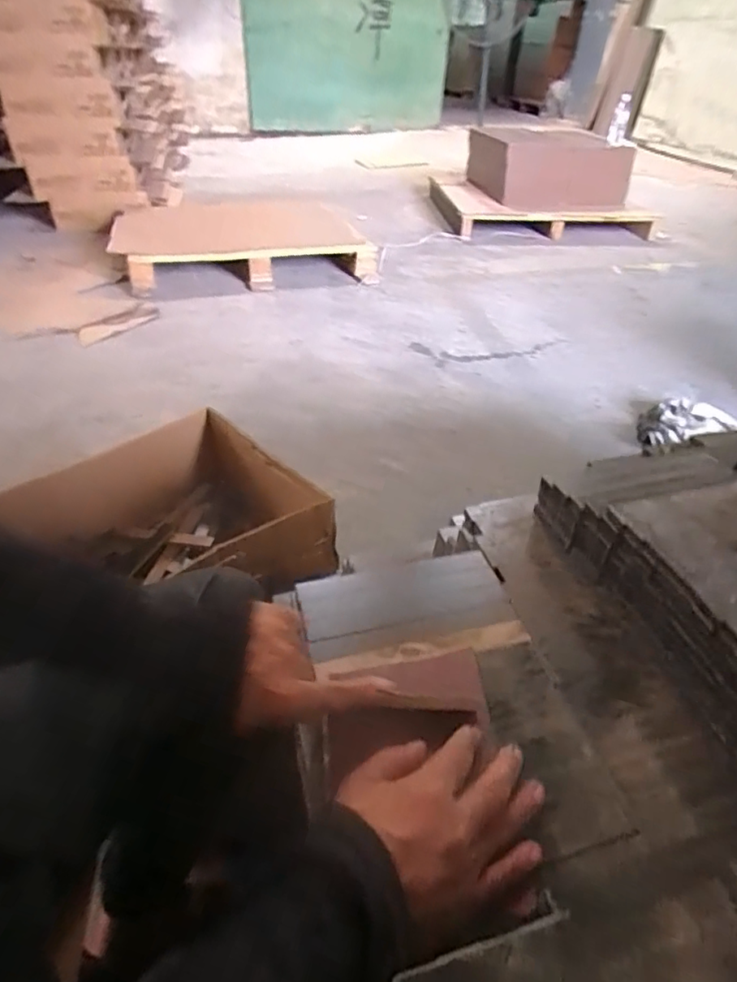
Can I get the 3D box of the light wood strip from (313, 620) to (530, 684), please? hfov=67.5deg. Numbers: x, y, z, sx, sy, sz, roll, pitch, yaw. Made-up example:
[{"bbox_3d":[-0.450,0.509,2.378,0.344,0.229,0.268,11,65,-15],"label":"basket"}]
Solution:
[{"bbox_3d":[0.044,0.125,0.432,0.172,0.007,0.021,-7,47,-11],"label":"light wood strip"}]

